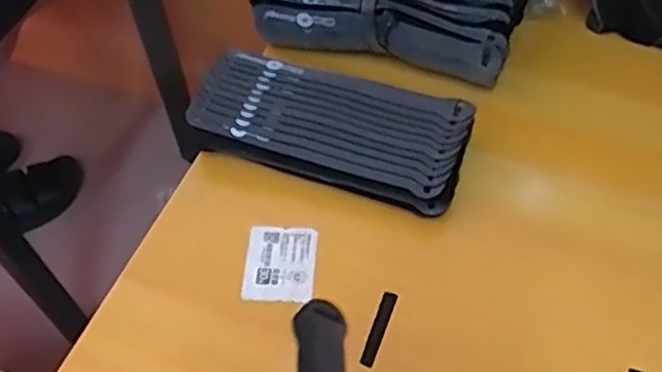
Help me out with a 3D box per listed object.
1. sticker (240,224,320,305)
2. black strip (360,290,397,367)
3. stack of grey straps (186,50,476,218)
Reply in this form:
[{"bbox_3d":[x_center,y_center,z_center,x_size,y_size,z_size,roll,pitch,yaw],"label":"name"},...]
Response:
[{"bbox_3d":[-0.035,0.056,0.487,0.049,0.004,0.057,2,56,5],"label":"sticker"},{"bbox_3d":[0.032,0.095,0.458,0.010,0.004,0.055,16,58,14],"label":"black strip"},{"bbox_3d":[0.000,-0.041,0.525,0.201,0.052,0.087,14,58,13],"label":"stack of grey straps"}]

